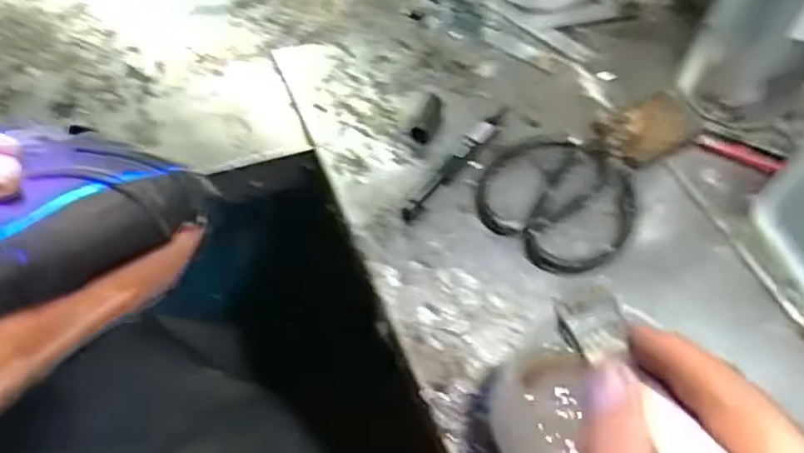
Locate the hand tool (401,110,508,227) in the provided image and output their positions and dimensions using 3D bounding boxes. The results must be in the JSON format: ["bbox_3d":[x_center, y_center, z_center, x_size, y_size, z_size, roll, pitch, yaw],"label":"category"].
[{"bbox_3d":[0.041,-0.044,0.449,0.018,0.016,0.119,32,58,17],"label":"hand tool"}]

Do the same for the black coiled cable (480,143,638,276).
[{"bbox_3d":[0.107,-0.019,0.444,0.099,0.010,0.101,38,61,20],"label":"black coiled cable"}]

